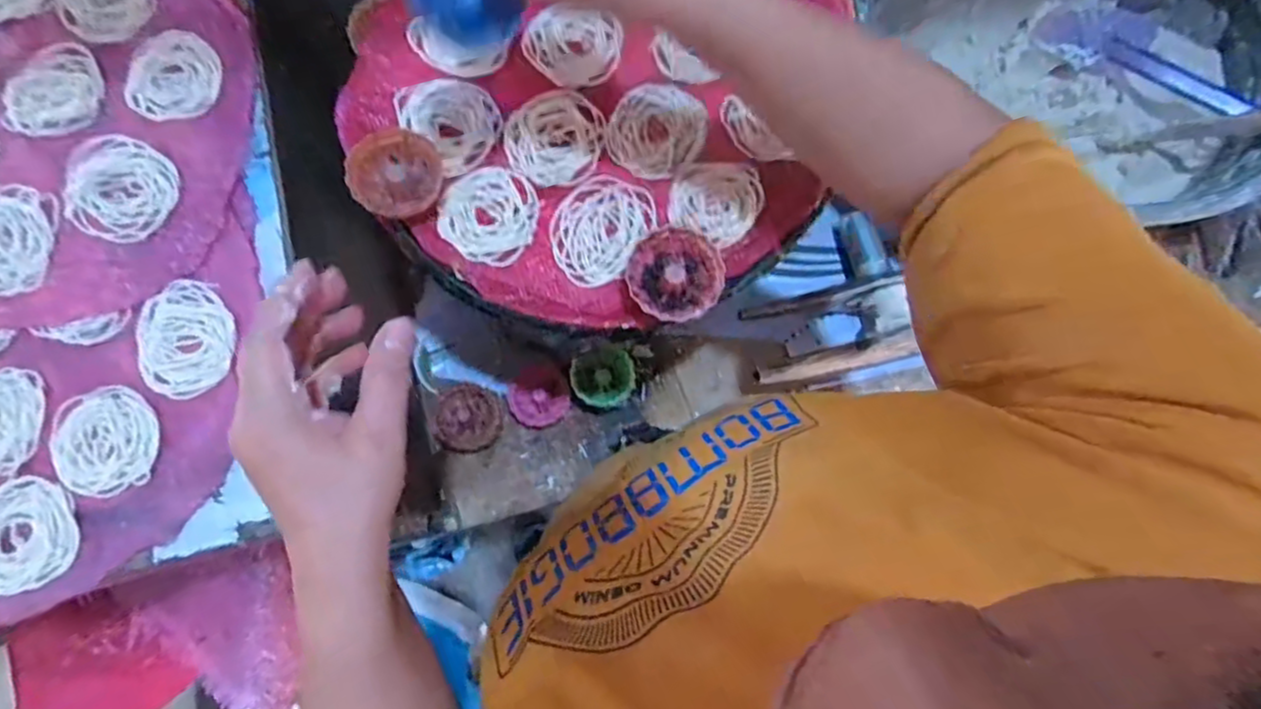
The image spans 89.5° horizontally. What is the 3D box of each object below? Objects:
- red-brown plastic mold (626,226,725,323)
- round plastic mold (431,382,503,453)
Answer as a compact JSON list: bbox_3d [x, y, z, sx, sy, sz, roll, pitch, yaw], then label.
[{"bbox_3d":[0.029,-0.052,0.420,0.061,0.026,0.062,0,79,1],"label":"red-brown plastic mold"},{"bbox_3d":[-0.166,0.064,0.641,0.064,0.028,0.066,6,79,2],"label":"round plastic mold"}]

